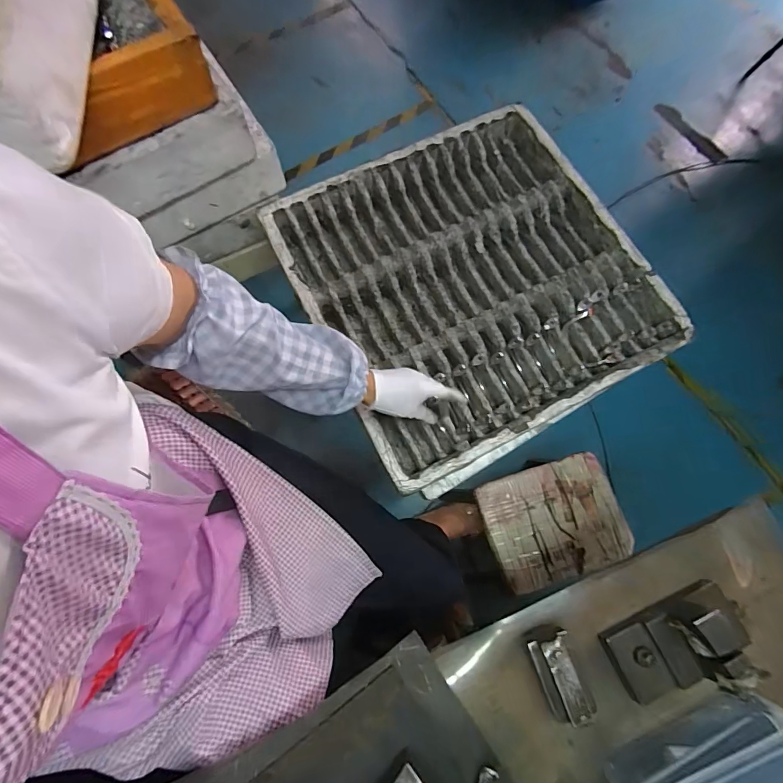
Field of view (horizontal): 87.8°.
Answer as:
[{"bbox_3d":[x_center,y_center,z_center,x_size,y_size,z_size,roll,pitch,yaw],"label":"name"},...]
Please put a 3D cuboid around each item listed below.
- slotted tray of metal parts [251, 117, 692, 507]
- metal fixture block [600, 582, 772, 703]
[{"bbox_3d":[0.134,-0.190,0.717,0.544,0.097,0.546,-27,73,-9],"label":"slotted tray of metal parts"},{"bbox_3d":[0.284,0.237,0.381,0.137,0.071,0.068,-25,75,-7],"label":"metal fixture block"}]

